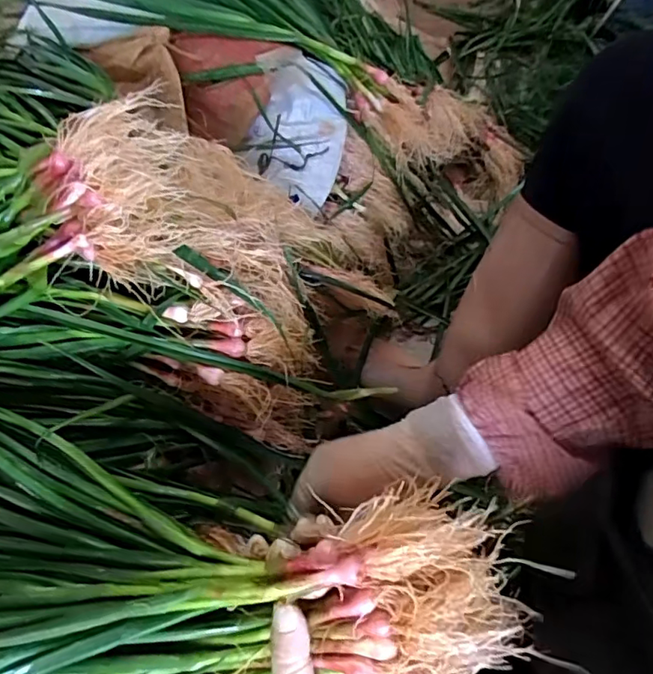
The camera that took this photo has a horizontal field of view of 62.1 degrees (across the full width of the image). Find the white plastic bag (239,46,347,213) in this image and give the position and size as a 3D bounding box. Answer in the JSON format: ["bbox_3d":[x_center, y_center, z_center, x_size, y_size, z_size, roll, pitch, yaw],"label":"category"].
[{"bbox_3d":[-0.037,-0.265,0.687,0.117,0.027,0.203,9,79,-10],"label":"white plastic bag"}]

